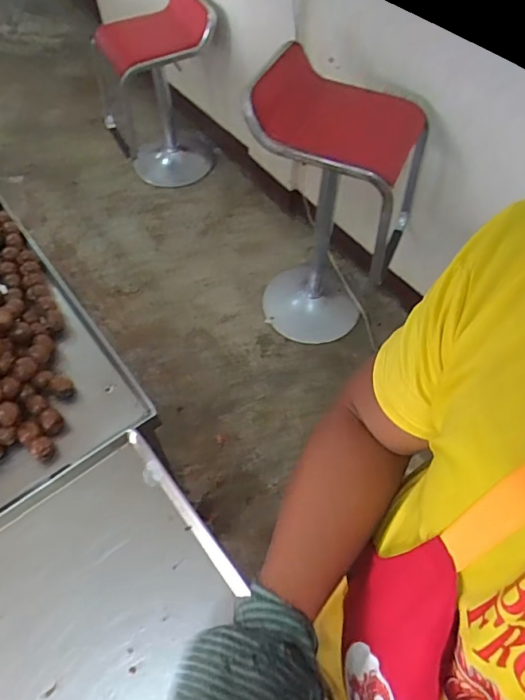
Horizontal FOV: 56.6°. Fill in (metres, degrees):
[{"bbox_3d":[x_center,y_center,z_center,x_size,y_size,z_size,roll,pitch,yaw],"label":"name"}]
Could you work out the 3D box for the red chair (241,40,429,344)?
[{"bbox_3d":[0.248,-0.481,1.610,0.447,0.859,0.539,22,59,13],"label":"red chair"}]

